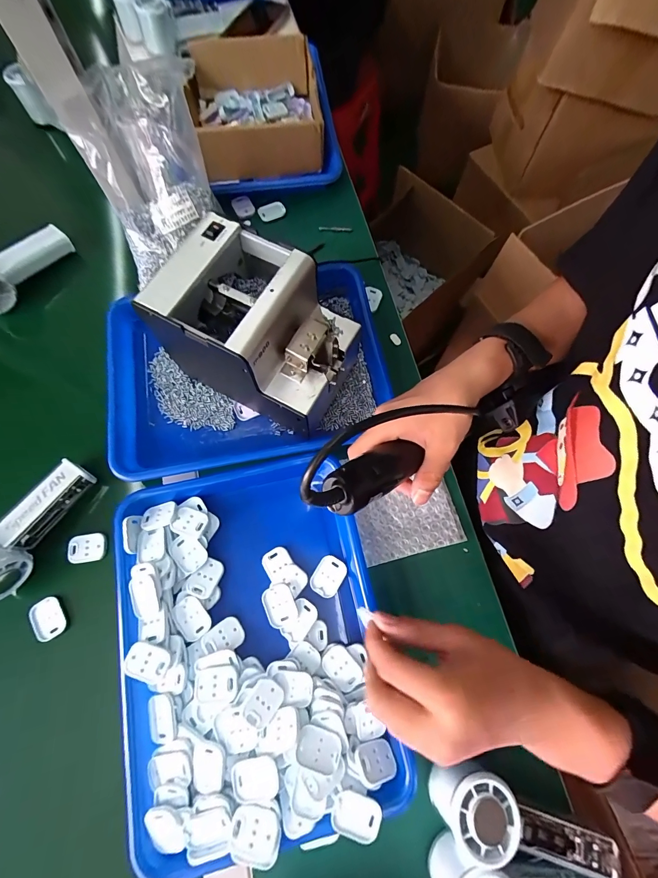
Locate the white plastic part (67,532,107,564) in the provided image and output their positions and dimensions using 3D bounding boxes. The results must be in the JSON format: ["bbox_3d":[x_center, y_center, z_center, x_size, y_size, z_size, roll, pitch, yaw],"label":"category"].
[{"bbox_3d":[-0.268,0.121,0.398,0.040,0.004,0.030,-9,72,-3],"label":"white plastic part"}]

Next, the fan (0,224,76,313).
[{"bbox_3d":[-0.414,-0.227,0.470,0.149,0.056,0.046,-39,76,-11],"label":"fan"}]

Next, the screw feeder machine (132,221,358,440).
[{"bbox_3d":[-0.070,-0.111,0.389,0.168,0.149,0.122,27,74,8],"label":"screw feeder machine"}]

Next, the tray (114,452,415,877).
[{"bbox_3d":[-0.076,0.193,0.360,0.243,0.042,0.326,-12,72,-4],"label":"tray"}]

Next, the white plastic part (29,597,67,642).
[{"bbox_3d":[-0.295,0.189,0.376,0.027,0.008,0.039,-31,75,-9],"label":"white plastic part"}]

